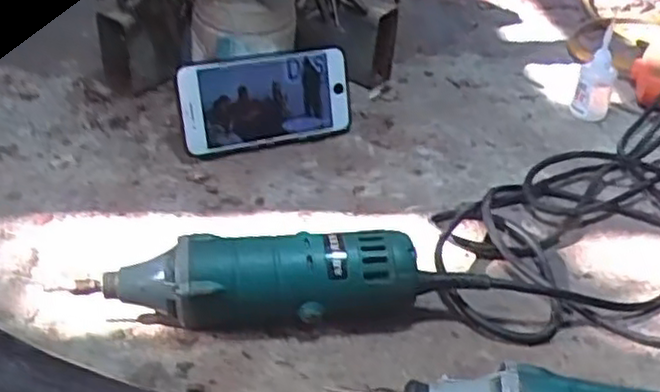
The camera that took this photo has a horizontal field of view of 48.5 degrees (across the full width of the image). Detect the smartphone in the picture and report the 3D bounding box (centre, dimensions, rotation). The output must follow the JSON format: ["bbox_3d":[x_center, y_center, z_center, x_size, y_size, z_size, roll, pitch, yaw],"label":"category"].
[{"bbox_3d":[-0.054,-0.086,0.652,0.155,0.081,0.015,-13,15,-24],"label":"smartphone"}]

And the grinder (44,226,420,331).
[{"bbox_3d":[-0.049,0.055,0.460,0.208,0.056,0.051,0,33,-7],"label":"grinder"}]

